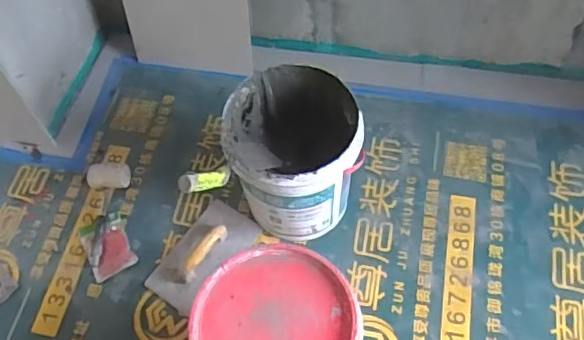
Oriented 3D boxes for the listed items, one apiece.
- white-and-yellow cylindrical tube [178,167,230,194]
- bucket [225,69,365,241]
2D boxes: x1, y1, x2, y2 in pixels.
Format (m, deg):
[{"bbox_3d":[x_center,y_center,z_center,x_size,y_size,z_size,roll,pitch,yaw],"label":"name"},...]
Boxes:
[{"bbox_3d":[-0.167,0.018,1.142,0.127,0.030,0.032,-14,53,-46],"label":"white-and-yellow cylindrical tube"},{"bbox_3d":[0.003,-0.028,1.407,0.292,0.375,0.312,-2,60,3],"label":"bucket"}]

